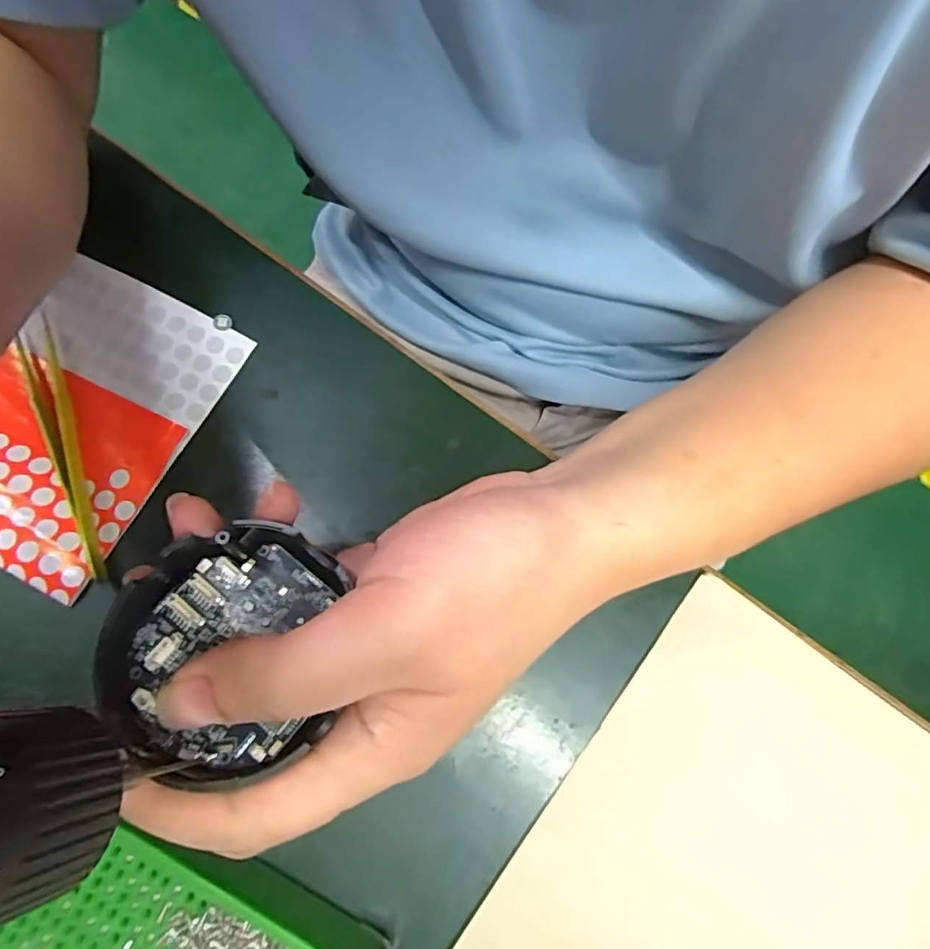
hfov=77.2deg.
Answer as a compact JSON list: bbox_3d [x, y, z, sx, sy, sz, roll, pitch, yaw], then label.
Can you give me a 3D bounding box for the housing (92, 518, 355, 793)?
[{"bbox_3d":[-0.071,0.049,0.168,0.061,0.015,0.070,6,72,2],"label":"housing"}]

